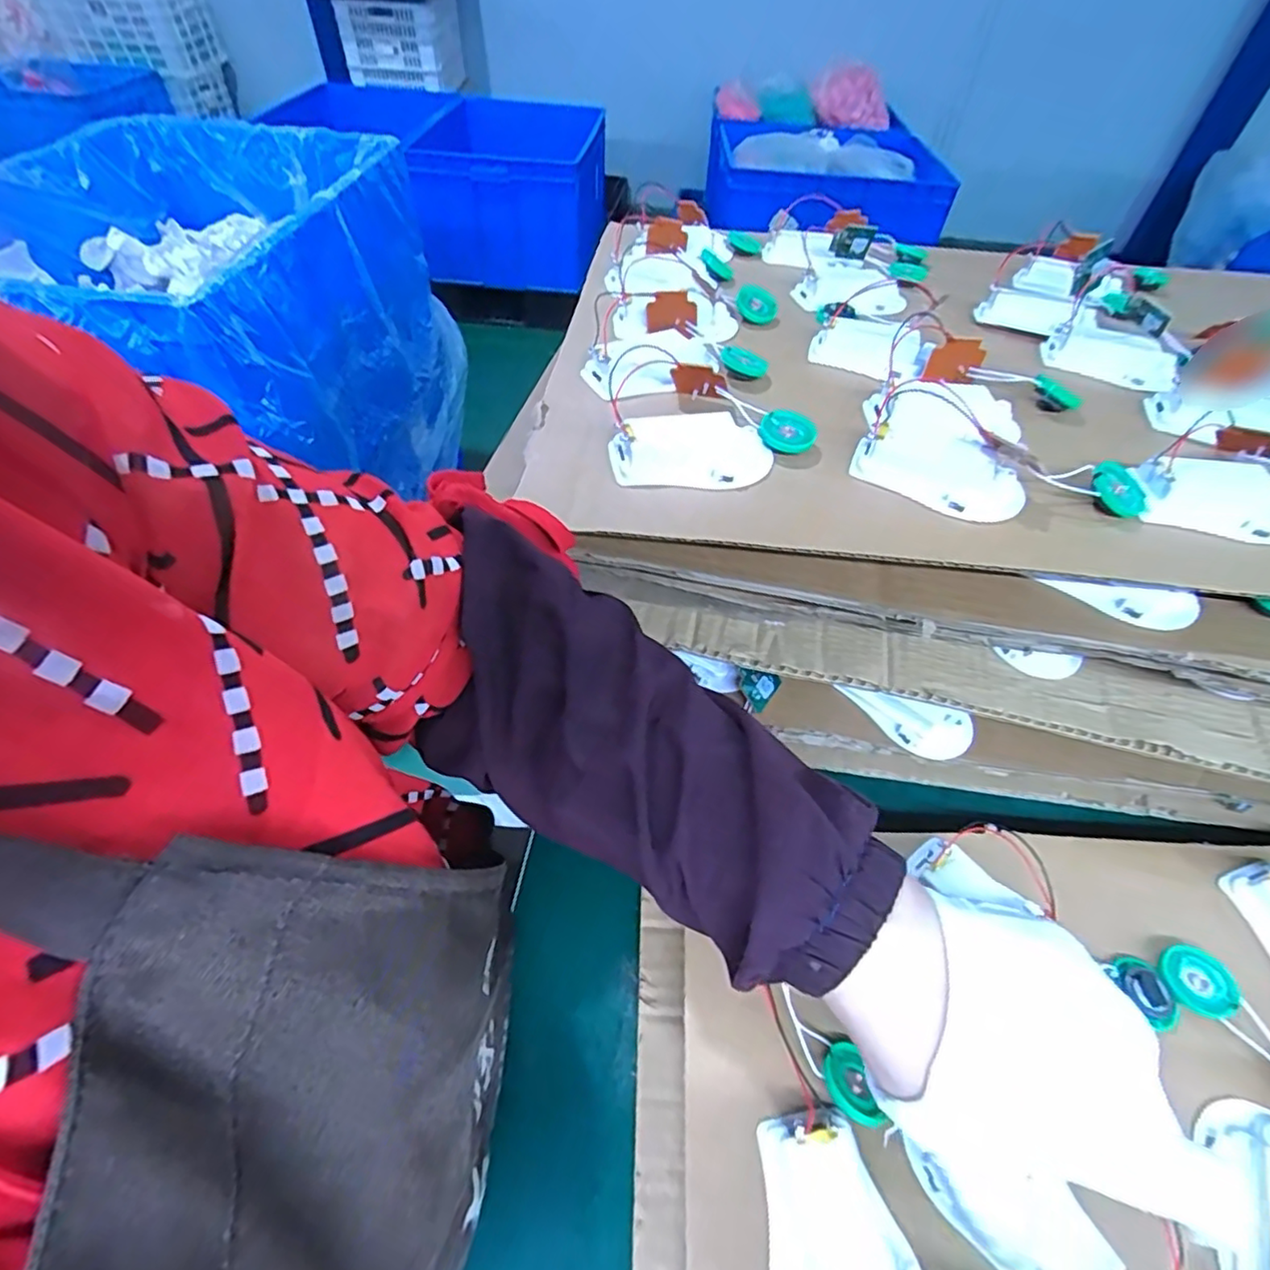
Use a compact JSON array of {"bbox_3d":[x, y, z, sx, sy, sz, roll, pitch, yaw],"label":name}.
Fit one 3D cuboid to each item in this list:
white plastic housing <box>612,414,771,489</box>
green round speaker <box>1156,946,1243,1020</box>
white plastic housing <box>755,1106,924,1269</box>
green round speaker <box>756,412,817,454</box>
[{"bbox_3d":[0.028,-0.092,0.303,0.078,0.016,0.036,1,52,-4],"label":"white plastic housing"},{"bbox_3d":[0.253,0.155,0.278,0.028,0.007,0.026,2,52,-3],"label":"green round speaker"},{"bbox_3d":[0.073,0.217,0.215,0.053,0.018,0.079,-1,52,-6],"label":"white plastic housing"},{"bbox_3d":[0.077,-0.103,0.314,0.028,0.006,0.026,30,67,15],"label":"green round speaker"}]

